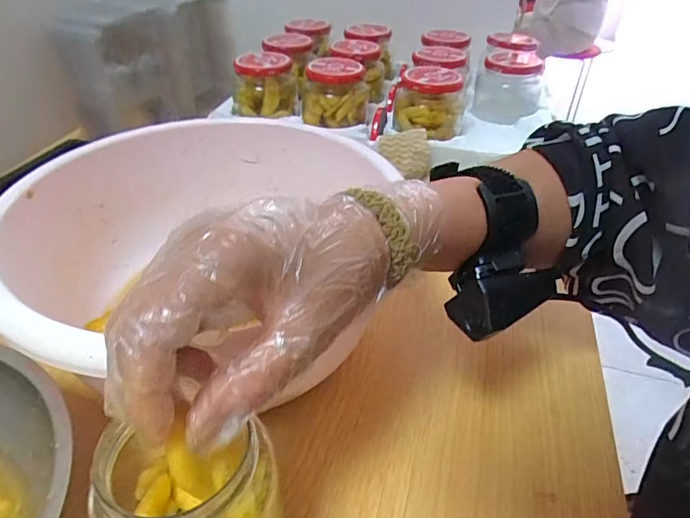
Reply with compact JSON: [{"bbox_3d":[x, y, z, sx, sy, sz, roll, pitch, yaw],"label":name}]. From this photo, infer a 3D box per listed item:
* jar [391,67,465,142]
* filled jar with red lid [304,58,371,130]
[{"bbox_3d":[0.100,-0.185,0.567,0.069,0.066,0.062,24,45,26],"label":"jar"},{"bbox_3d":[-0.011,-0.202,0.582,0.081,0.063,0.065,3,40,3],"label":"filled jar with red lid"}]

